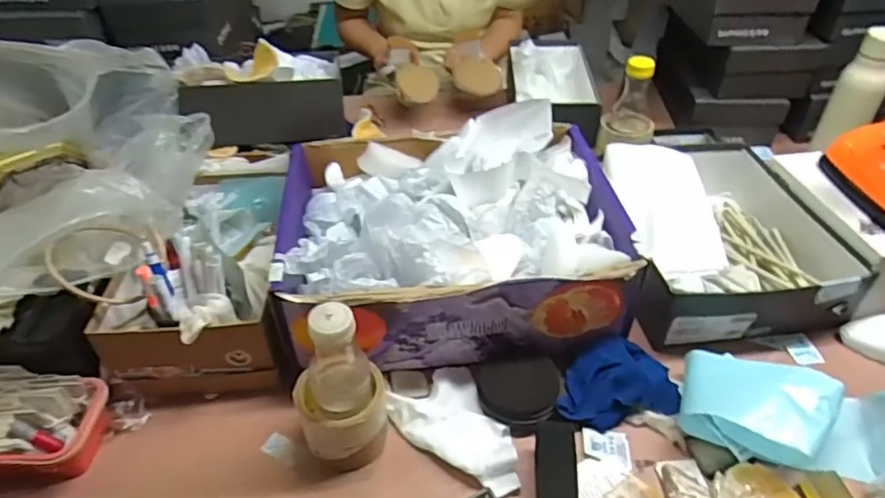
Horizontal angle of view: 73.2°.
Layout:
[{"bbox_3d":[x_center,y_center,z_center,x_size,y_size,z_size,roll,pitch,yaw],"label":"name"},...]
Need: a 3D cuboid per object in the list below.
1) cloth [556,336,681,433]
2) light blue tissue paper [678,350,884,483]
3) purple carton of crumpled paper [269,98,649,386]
[{"bbox_3d":[0.192,0.144,0.666,0.134,0.038,0.101,-2,41,0],"label":"cloth"},{"bbox_3d":[0.369,0.173,0.607,0.229,0.083,0.121,9,42,12],"label":"light blue tissue paper"},{"bbox_3d":[0.006,-0.031,0.756,0.400,0.160,0.314,-5,41,-4],"label":"purple carton of crumpled paper"}]

